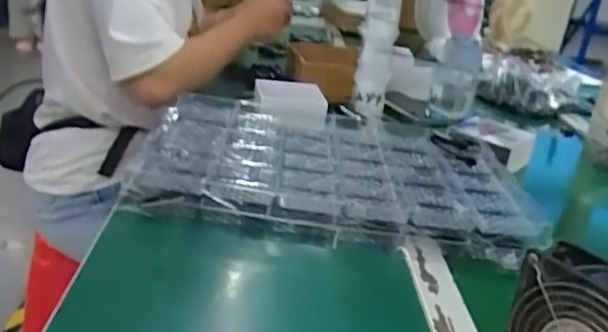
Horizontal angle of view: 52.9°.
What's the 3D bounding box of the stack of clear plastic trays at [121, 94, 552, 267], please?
[{"bbox_3d":[0.036,0.002,0.759,0.436,0.053,0.343,7,21,-2],"label":"stack of clear plastic trays"}]

